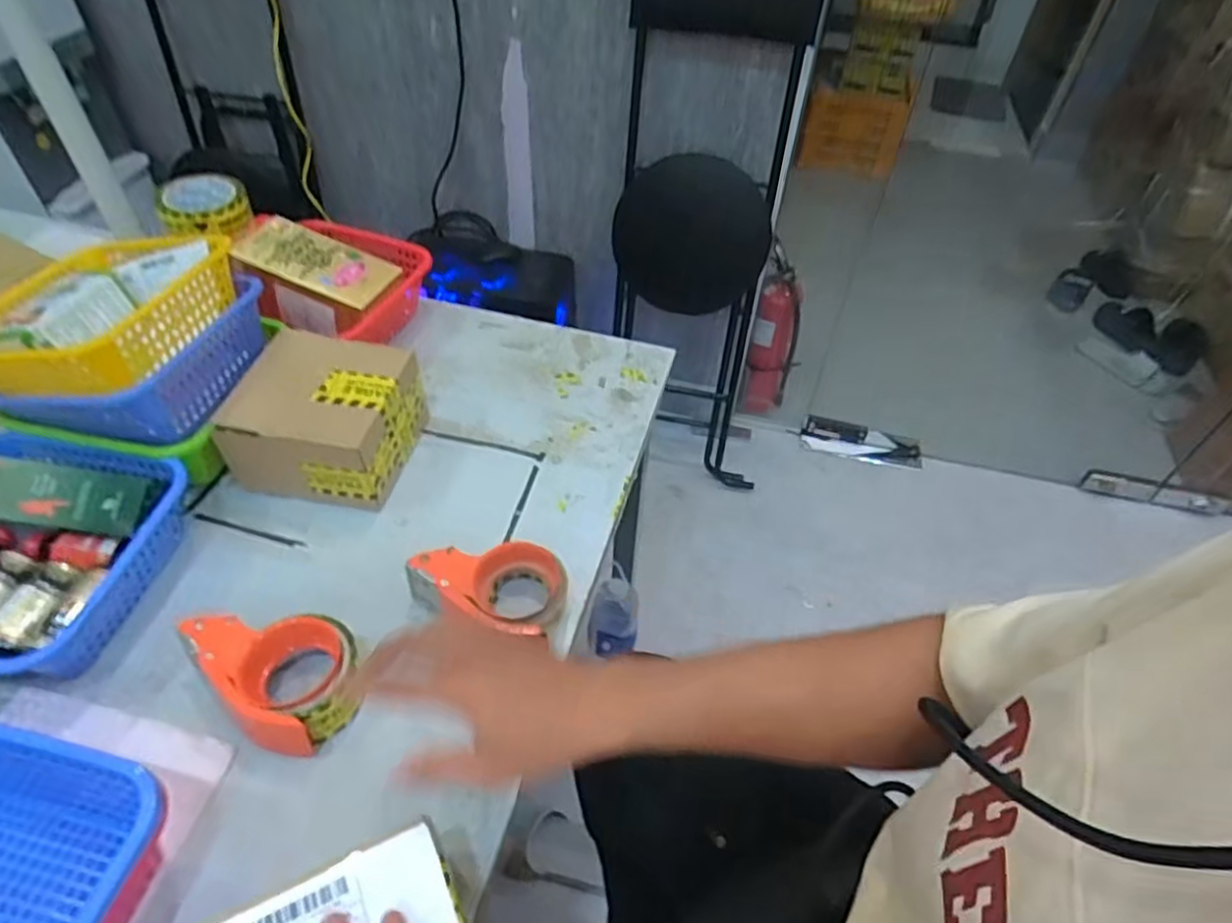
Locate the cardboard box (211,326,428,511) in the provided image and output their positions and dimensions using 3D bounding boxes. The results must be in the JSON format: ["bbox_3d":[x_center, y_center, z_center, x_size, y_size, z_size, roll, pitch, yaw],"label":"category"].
[{"bbox_3d":[-0.300,-0.045,0.727,0.156,0.109,0.151,9,47,5],"label":"cardboard box"}]

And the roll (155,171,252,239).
[{"bbox_3d":[-0.523,-0.323,0.882,0.107,0.043,0.101,-17,50,-18],"label":"roll"}]

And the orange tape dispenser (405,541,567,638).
[{"bbox_3d":[-0.113,0.115,0.635,0.137,0.062,0.091,19,49,14],"label":"orange tape dispenser"}]

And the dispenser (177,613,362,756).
[{"bbox_3d":[-0.274,0.168,0.573,0.139,0.061,0.102,35,54,26],"label":"dispenser"}]

